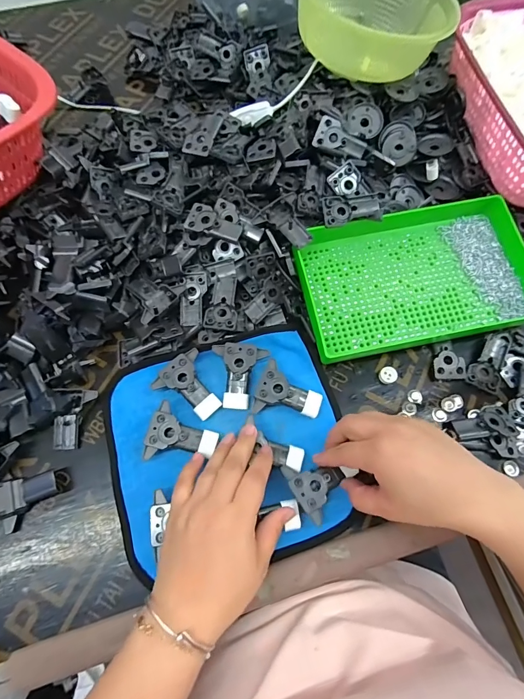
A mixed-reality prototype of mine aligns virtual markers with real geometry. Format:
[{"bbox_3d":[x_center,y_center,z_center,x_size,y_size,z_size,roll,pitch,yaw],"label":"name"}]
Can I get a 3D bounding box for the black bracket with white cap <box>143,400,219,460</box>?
[{"bbox_3d":[-0.076,0.081,0.359,0.062,0.022,0.052,7,70,3],"label":"black bracket with white cap"}]

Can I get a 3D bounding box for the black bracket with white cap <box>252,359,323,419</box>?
[{"bbox_3d":[0.027,0.048,0.372,0.064,0.022,0.053,22,71,8],"label":"black bracket with white cap"}]

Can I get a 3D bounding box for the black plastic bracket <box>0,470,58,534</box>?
[{"bbox_3d":[-0.216,0.140,0.345,0.053,0.019,0.043,-16,70,-5],"label":"black plastic bracket"}]

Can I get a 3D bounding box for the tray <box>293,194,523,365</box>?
[{"bbox_3d":[0.166,-0.080,0.412,0.244,0.043,0.156,-14,70,-5],"label":"tray"}]

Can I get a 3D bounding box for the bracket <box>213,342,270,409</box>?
[{"bbox_3d":[-0.021,0.026,0.379,0.052,0.019,0.065,-3,70,-1],"label":"bracket"}]

